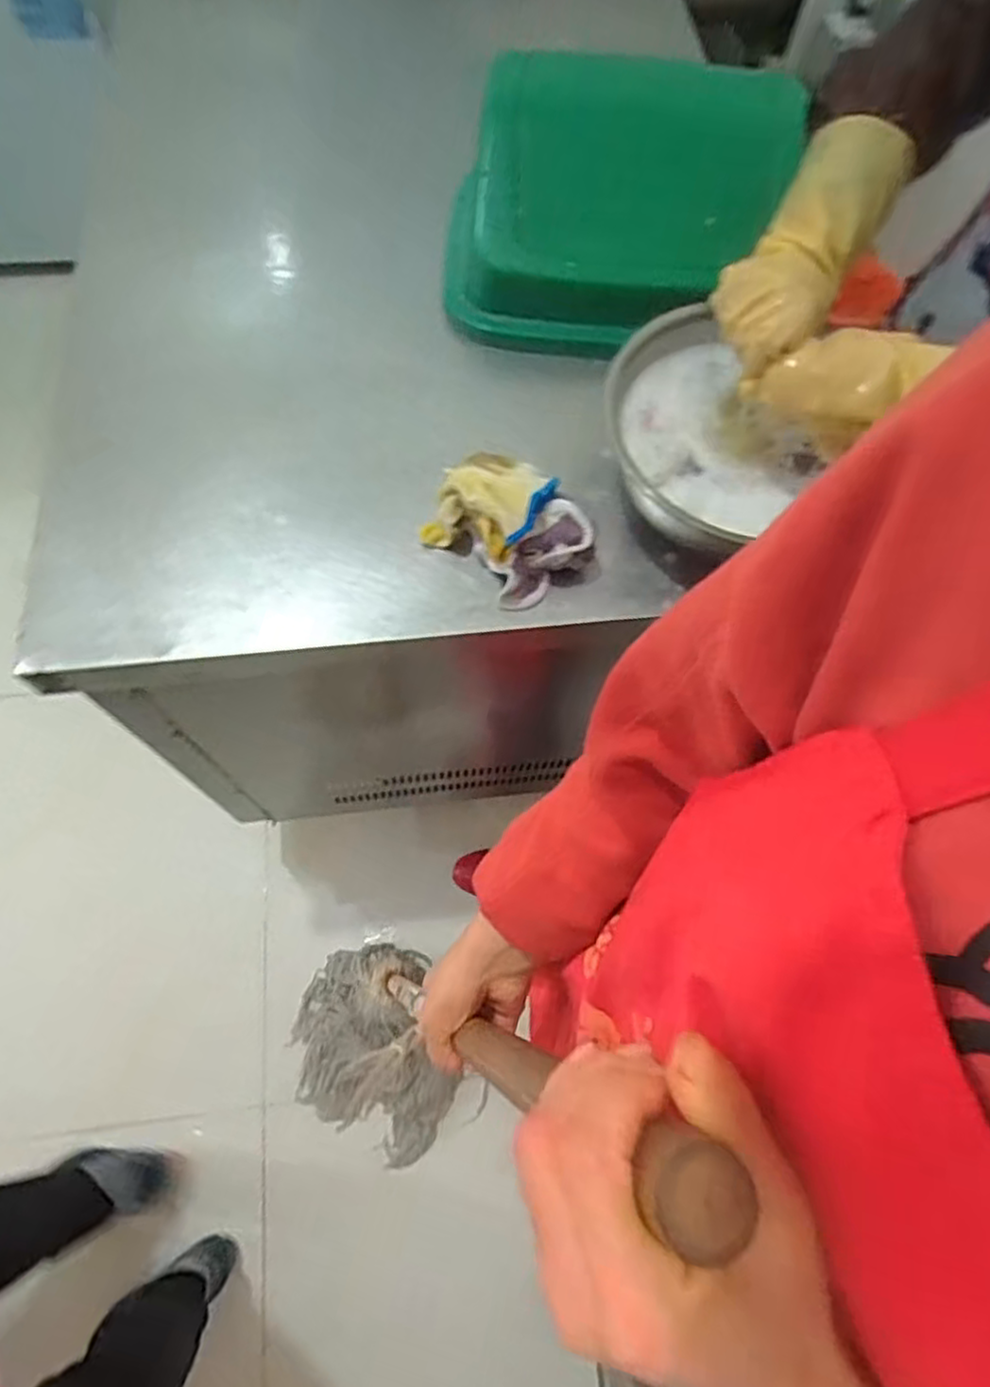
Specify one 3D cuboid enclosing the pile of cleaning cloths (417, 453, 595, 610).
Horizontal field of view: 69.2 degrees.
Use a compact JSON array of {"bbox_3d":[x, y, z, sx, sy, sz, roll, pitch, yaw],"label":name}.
[{"bbox_3d":[0.014,-0.150,0.650,0.141,0.083,0.093,43,73,14],"label":"pile of cleaning cloths"}]

